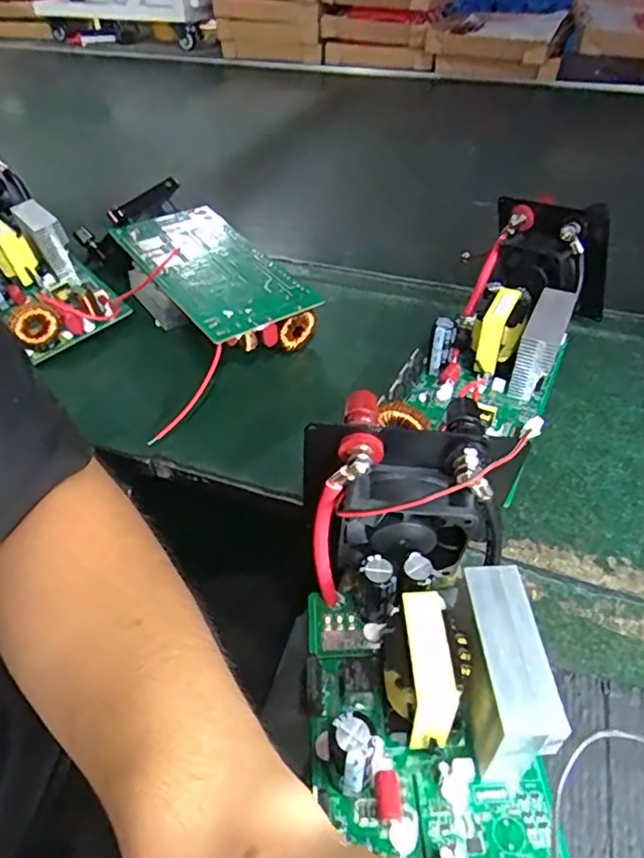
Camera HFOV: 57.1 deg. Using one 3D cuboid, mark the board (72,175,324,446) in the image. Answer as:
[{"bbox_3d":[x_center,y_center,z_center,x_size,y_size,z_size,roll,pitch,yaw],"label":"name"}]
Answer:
[{"bbox_3d":[-0.110,-0.134,0.515,0.098,0.068,0.251,-29,48,-25],"label":"board"}]

